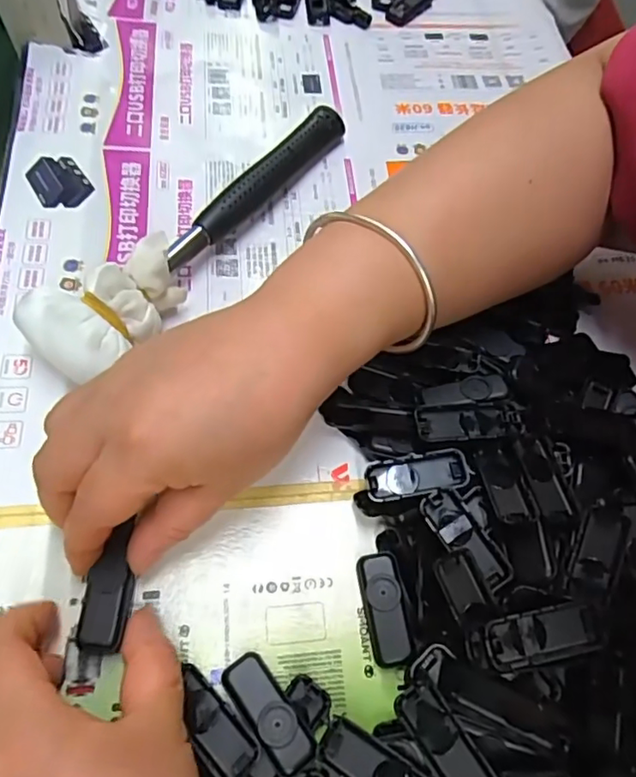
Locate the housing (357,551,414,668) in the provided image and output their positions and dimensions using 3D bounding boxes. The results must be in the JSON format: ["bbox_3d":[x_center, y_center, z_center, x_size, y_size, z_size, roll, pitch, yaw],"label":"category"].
[{"bbox_3d":[0.029,0.095,0.248,0.018,0.007,0.046,-7,63,-7],"label":"housing"}]

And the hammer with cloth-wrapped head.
[{"bbox_3d":[-0.060,-0.096,0.321,0.045,0.036,0.233,33,65,13],"label":"hammer with cloth-wrapped head"}]

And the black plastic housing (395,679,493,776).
[{"bbox_3d":[0.047,0.134,0.212,0.017,0.004,0.046,-32,62,-15],"label":"black plastic housing"}]

